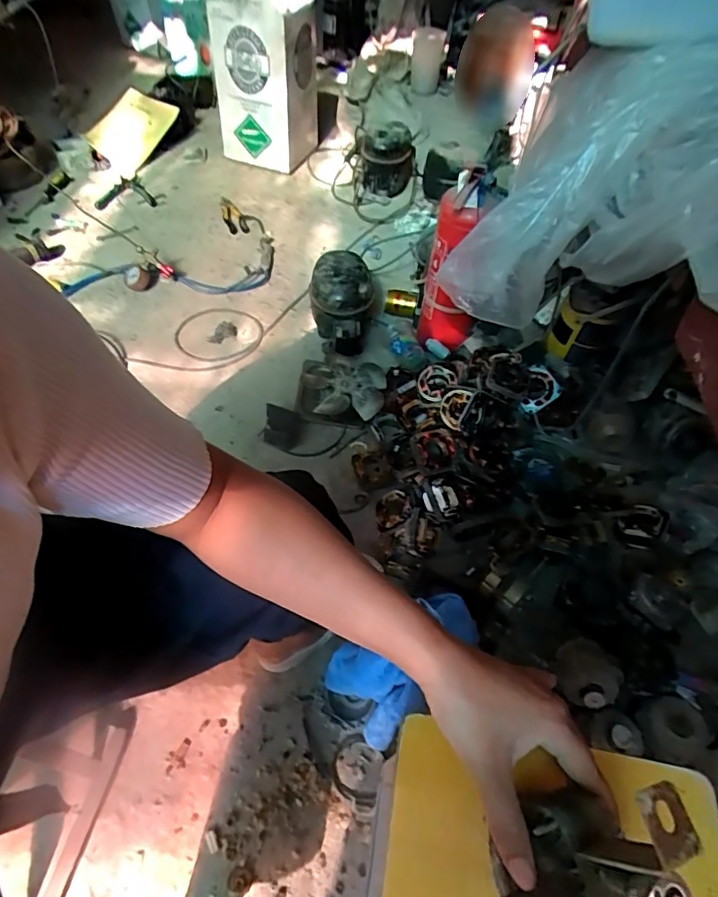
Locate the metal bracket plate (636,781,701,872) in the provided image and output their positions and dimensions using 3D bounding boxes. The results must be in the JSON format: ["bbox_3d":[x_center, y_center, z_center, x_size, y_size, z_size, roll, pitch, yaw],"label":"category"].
[{"bbox_3d":[0.141,0.171,0.228,0.023,0.004,0.030,-9,66,-14],"label":"metal bracket plate"}]

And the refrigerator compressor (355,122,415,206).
[{"bbox_3d":[0.082,-0.893,1.563,0.177,0.184,0.142,8,54,0],"label":"refrigerator compressor"}]

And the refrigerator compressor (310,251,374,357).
[{"bbox_3d":[-0.043,-0.327,1.175,0.145,0.167,0.174,4,54,-3],"label":"refrigerator compressor"}]

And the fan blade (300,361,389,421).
[{"bbox_3d":[-0.034,-0.136,1.089,0.179,0.049,0.171,2,54,-4],"label":"fan blade"}]

